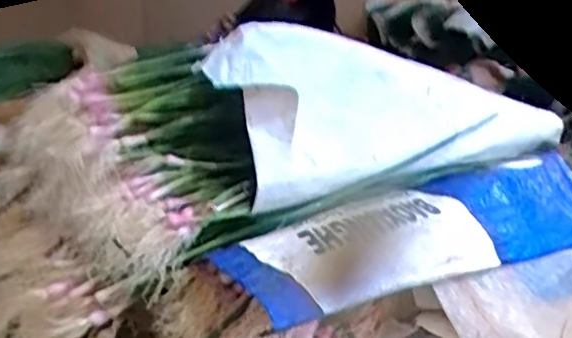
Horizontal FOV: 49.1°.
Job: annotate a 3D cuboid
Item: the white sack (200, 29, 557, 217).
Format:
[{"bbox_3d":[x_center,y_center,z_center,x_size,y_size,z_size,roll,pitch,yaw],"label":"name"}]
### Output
[{"bbox_3d":[0.142,-0.056,0.751,0.485,0.176,0.093,0,13,-31],"label":"white sack"}]

